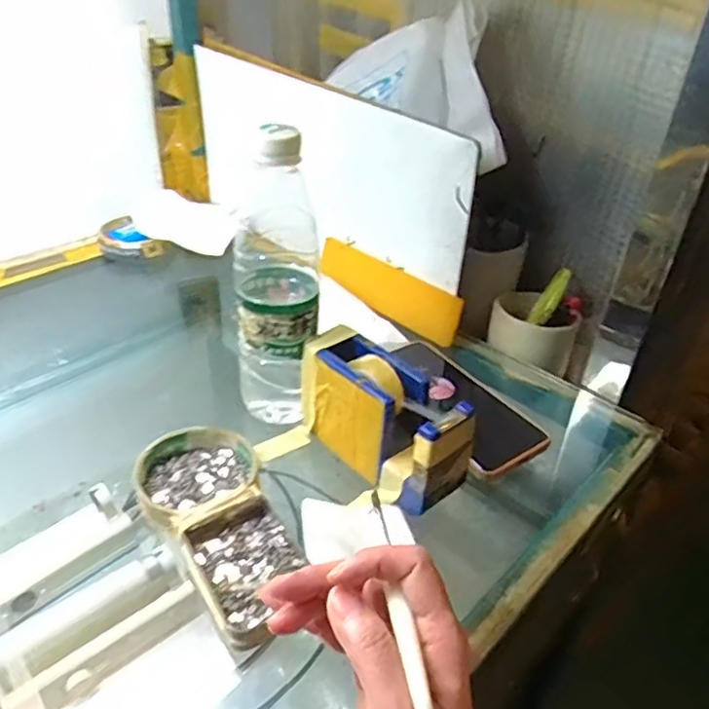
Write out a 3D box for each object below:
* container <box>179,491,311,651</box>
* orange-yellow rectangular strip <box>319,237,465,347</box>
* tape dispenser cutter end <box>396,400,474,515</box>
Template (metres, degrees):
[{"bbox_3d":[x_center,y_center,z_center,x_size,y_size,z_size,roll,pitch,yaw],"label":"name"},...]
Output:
[{"bbox_3d":[-0.062,0.128,0.380,0.063,0.016,0.091,-17,39,-27],"label":"container"},{"bbox_3d":[0.032,-0.069,0.652,0.009,0.051,0.186,-9,32,-45],"label":"orange-yellow rectangular strip"},{"bbox_3d":[0.058,0.073,0.422,0.047,0.078,0.020,-22,41,-31],"label":"tape dispenser cutter end"}]

